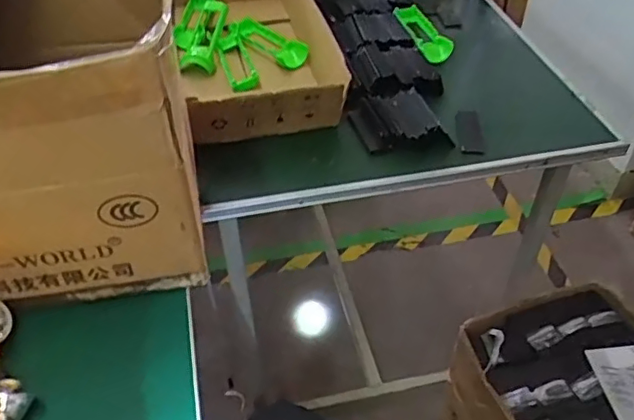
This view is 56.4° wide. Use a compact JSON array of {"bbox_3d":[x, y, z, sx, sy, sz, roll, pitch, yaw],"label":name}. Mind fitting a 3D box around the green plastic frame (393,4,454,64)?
[{"bbox_3d":[0.175,-0.291,0.971,0.057,0.022,0.156,-10,45,-6],"label":"green plastic frame"}]

